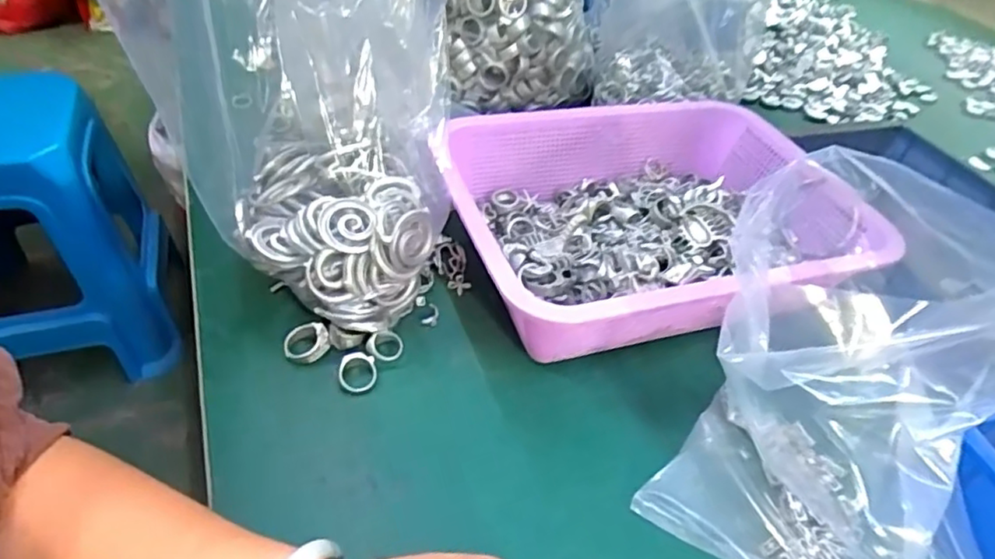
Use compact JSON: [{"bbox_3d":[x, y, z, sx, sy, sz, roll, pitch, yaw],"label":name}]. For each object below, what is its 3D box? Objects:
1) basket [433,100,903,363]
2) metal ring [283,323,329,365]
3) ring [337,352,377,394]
[{"bbox_3d":[0.113,-0.043,0.472,0.303,0.083,0.219,-11,45,-20],"label":"basket"},{"bbox_3d":[-0.123,0.041,0.399,0.027,0.011,0.025,-12,70,3],"label":"metal ring"},{"bbox_3d":[-0.088,0.059,0.391,0.026,0.007,0.026,9,62,-17],"label":"ring"}]

